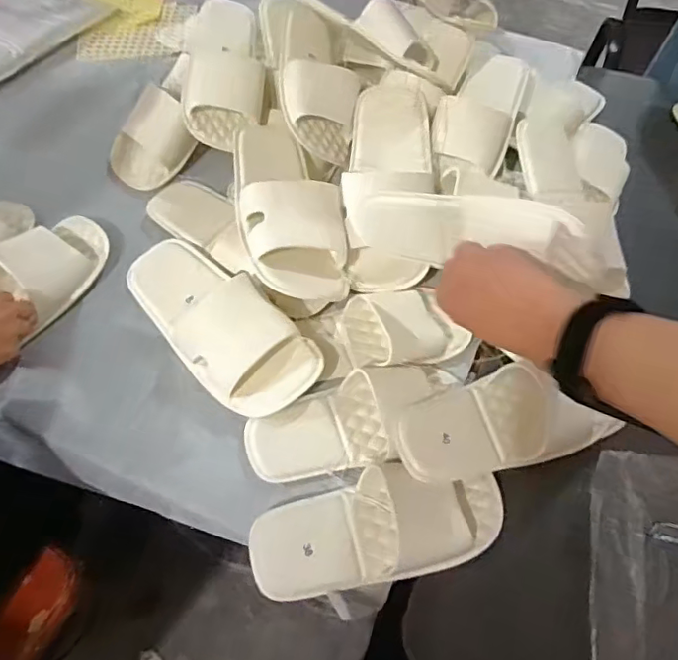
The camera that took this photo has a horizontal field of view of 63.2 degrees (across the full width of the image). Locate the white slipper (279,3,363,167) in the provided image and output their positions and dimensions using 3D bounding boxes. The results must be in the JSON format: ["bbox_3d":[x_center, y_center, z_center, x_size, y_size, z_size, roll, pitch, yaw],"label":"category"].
[{"bbox_3d":[-0.027,-0.325,0.712,0.097,0.058,0.225,-6,71,-6],"label":"white slipper"}]

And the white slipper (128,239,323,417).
[{"bbox_3d":[-0.136,-0.020,0.592,0.108,0.068,0.270,-36,65,-22],"label":"white slipper"}]

